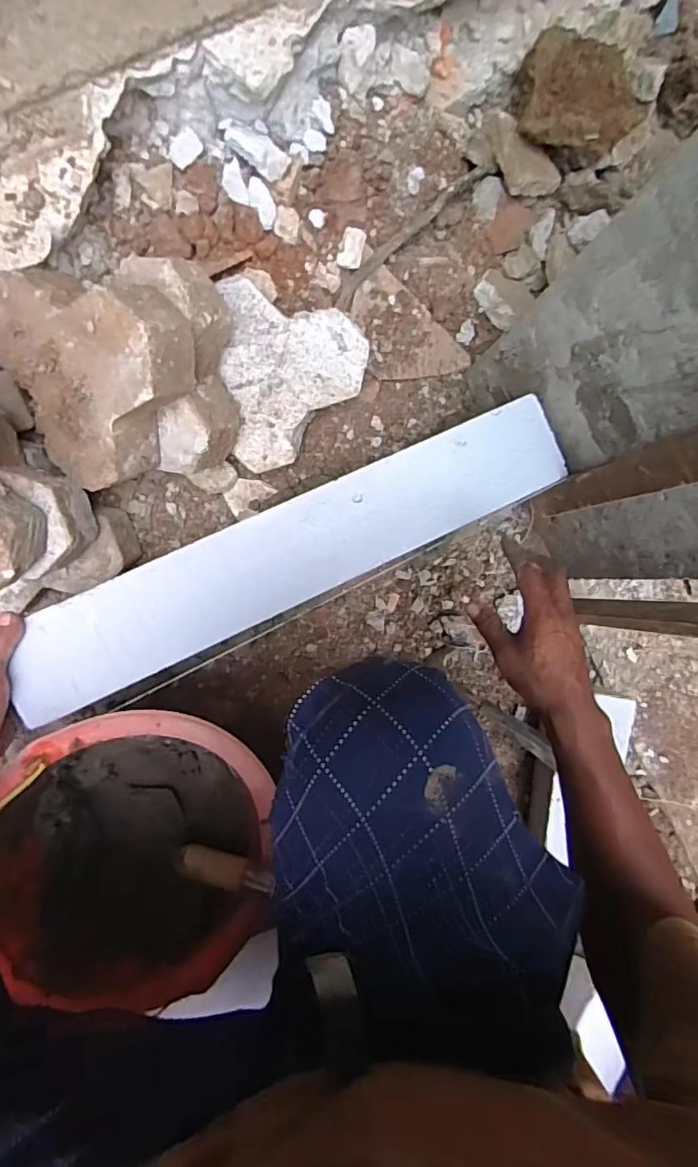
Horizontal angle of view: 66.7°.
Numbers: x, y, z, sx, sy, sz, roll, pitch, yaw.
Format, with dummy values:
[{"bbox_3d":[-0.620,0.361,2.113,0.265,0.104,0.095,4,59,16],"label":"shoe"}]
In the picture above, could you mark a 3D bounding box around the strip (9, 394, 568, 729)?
[{"bbox_3d":[-0.045,-0.035,0.538,0.587,0.014,0.101,-26,94,-8],"label":"strip"}]

